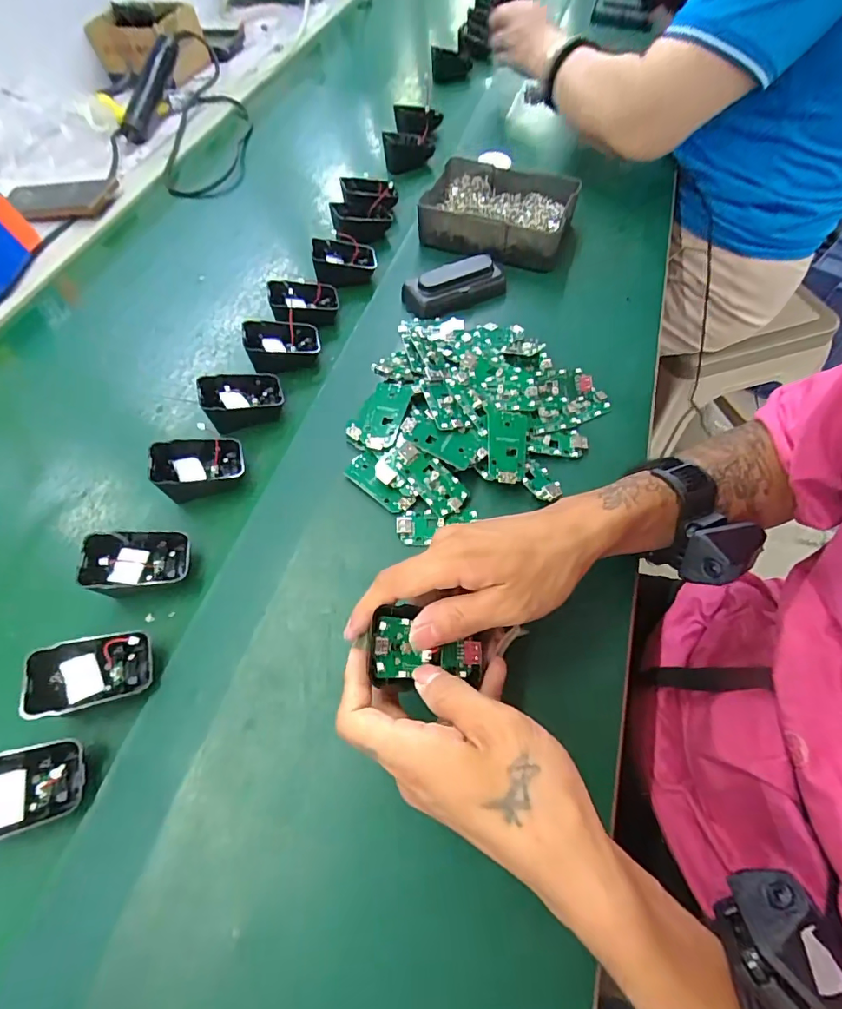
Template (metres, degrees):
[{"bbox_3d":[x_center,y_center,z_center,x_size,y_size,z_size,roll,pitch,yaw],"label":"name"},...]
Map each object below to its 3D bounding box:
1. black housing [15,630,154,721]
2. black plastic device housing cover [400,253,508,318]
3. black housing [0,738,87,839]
[{"bbox_3d":[-0.217,0.110,0.319,0.067,0.022,0.044,-8,57,-35],"label":"black housing"},{"bbox_3d":[0.036,-0.227,0.501,0.104,0.029,0.037,-22,60,-9],"label":"black plastic device housing cover"},{"bbox_3d":[-0.238,0.168,0.284,0.069,0.014,0.044,-7,56,-37],"label":"black housing"}]

